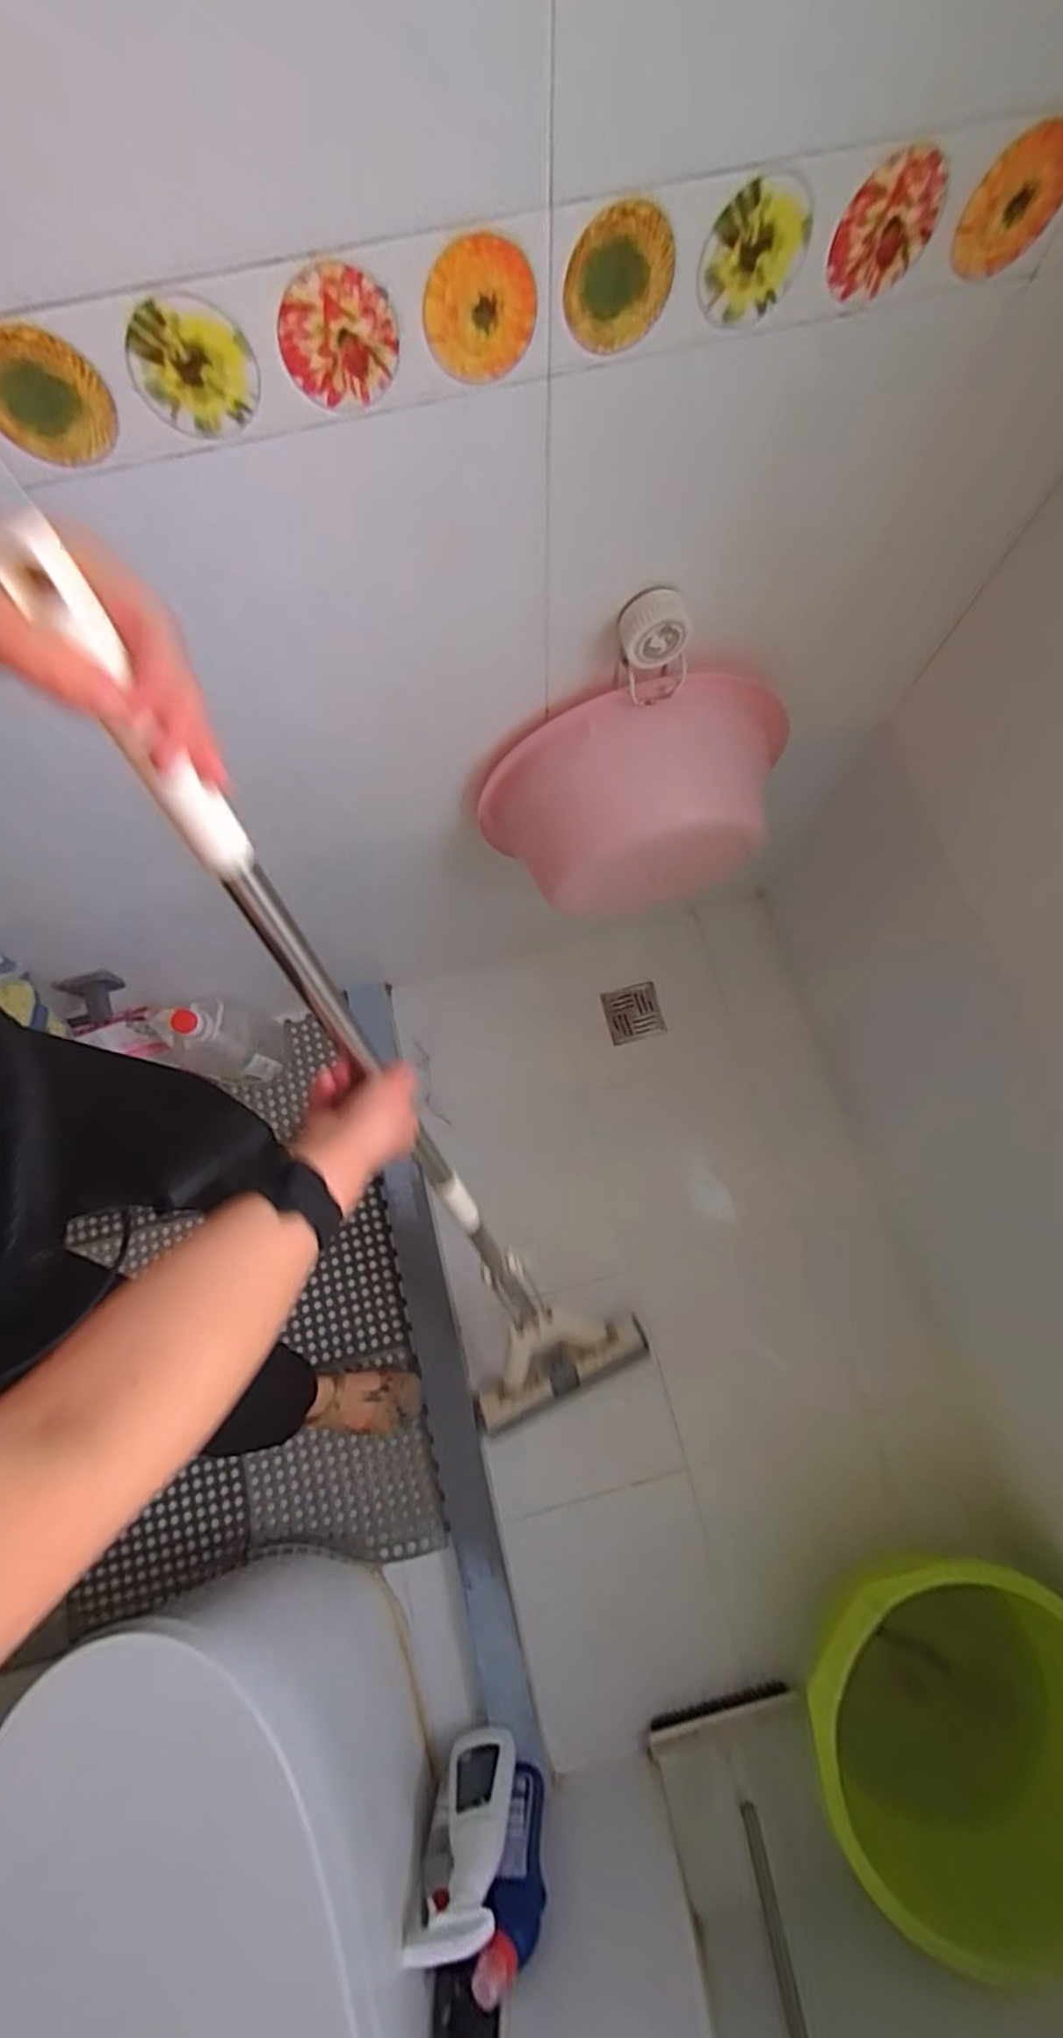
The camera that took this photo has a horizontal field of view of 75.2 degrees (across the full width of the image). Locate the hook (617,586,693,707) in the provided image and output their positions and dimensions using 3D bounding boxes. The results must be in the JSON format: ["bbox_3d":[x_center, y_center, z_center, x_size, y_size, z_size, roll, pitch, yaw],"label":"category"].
[{"bbox_3d":[0.104,-0.317,0.594,0.057,0.092,0.042,-17,76,-4],"label":"hook"}]

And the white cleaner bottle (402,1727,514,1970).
[{"bbox_3d":[-0.080,1.009,0.853,0.107,0.257,0.051,-6,76,-1],"label":"white cleaner bottle"}]

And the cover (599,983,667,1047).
[{"bbox_3d":[0.190,-0.010,1.288,0.101,0.007,0.101,-16,84,7],"label":"cover"}]

